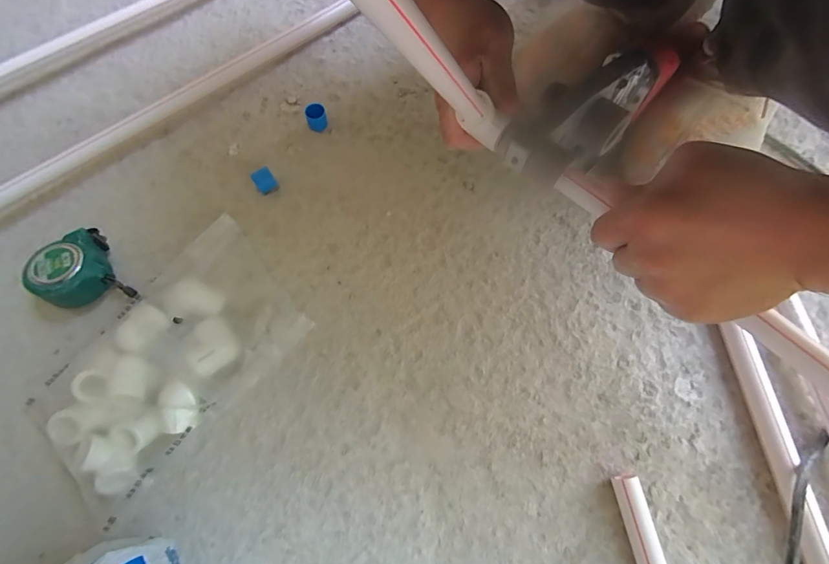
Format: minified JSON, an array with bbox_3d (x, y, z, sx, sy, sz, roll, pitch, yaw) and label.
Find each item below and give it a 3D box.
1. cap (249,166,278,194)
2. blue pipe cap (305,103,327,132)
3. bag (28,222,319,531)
[{"bbox_3d":[-0.160,-0.108,0.428,0.021,0.018,0.021,-32,72,-9],"label":"cap"},{"bbox_3d":[-0.112,-0.187,0.458,0.022,0.025,0.017,-23,71,-7],"label":"blue pipe cap"},{"bbox_3d":[-0.216,0.064,0.359,0.222,0.039,0.146,-43,74,-13],"label":"bag"}]

